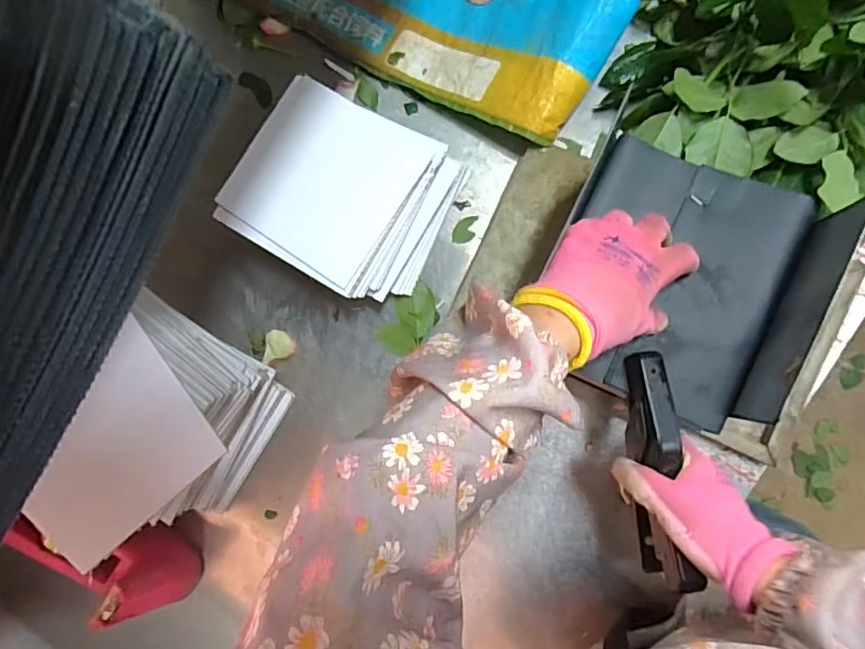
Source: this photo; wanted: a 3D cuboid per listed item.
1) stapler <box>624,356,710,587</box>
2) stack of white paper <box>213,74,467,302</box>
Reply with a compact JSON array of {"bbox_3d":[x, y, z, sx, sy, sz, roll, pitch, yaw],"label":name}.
[{"bbox_3d":[0.172,0.108,0.414,0.036,0.050,0.171,-4,83,7],"label":"stapler"},{"bbox_3d":[-0.087,-0.140,0.559,0.202,0.093,0.189,29,90,8],"label":"stack of white paper"}]

